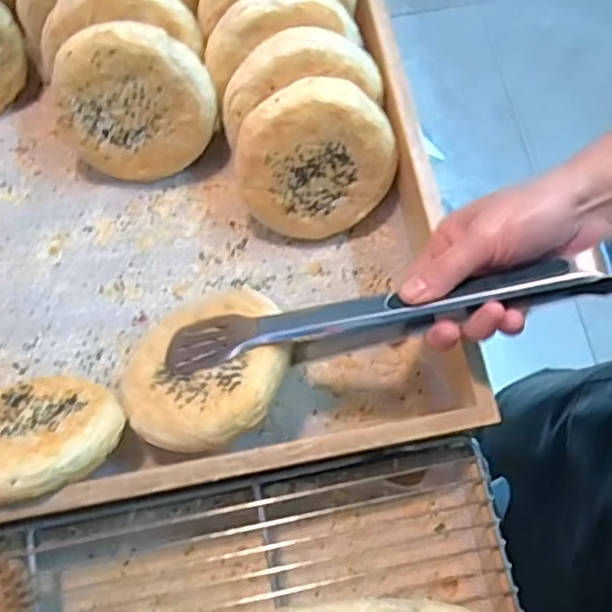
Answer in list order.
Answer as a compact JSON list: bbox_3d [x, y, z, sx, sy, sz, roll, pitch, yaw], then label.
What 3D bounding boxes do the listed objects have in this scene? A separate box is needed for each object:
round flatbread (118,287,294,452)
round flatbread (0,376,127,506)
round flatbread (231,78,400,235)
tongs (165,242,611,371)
[{"bbox_3d":[-0.068,0.039,0.419,0.115,0.016,0.108,-13,50,16],"label":"round flatbread"},{"bbox_3d":[-0.174,0.077,0.404,0.107,0.025,0.096,-15,32,-24],"label":"round flatbread"},{"bbox_3d":[0.008,-0.105,0.469,0.111,0.109,0.021,-12,39,0],"label":"round flatbread"},{"bbox_3d":[0.037,0.006,0.389,0.277,0.028,0.034,-10,72,22],"label":"tongs"}]

